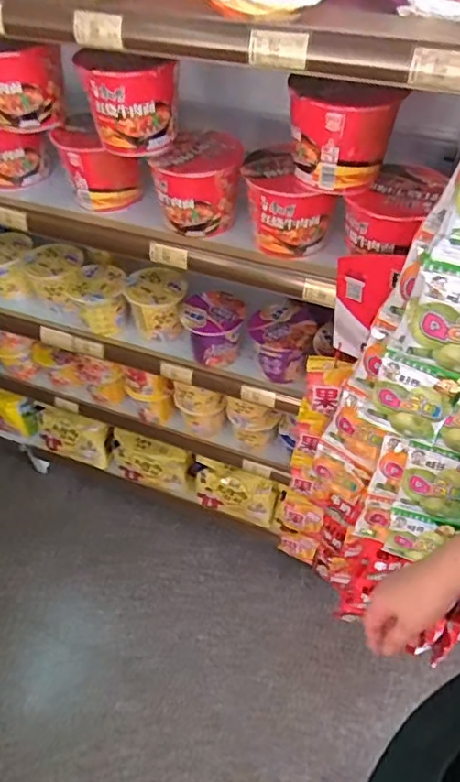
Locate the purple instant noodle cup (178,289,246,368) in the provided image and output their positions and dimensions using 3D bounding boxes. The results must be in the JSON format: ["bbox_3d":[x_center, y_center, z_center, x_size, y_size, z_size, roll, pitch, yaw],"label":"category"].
[{"bbox_3d":[-0.029,-0.105,0.958,0.101,0.091,0.105,-1,49,1],"label":"purple instant noodle cup"}]

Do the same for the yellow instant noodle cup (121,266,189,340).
[{"bbox_3d":[-0.131,-0.157,1.006,0.108,0.086,0.119,-4,49,-1],"label":"yellow instant noodle cup"}]

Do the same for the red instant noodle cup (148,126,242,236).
[{"bbox_3d":[-0.048,-0.296,0.798,0.129,0.097,0.116,0,49,3],"label":"red instant noodle cup"}]

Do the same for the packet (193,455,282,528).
[{"bbox_3d":[0.012,0.238,1.311,0.200,0.148,0.045,15,52,14],"label":"packet"}]

